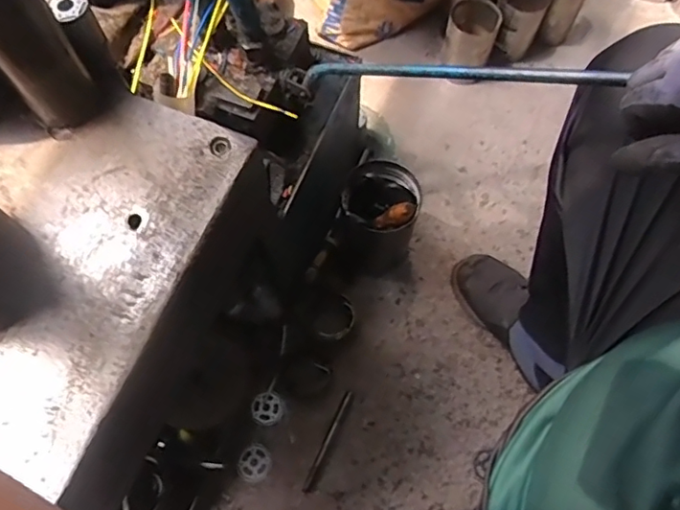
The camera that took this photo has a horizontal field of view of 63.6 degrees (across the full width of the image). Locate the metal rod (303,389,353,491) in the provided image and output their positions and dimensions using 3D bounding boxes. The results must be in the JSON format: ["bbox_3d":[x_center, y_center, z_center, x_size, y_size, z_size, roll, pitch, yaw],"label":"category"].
[{"bbox_3d":[-0.018,0.277,0.822,0.010,0.009,0.157,24,70,10],"label":"metal rod"}]

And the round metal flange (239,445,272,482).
[{"bbox_3d":[-0.127,0.311,0.820,0.047,0.004,0.050,0,67,0],"label":"round metal flange"}]

